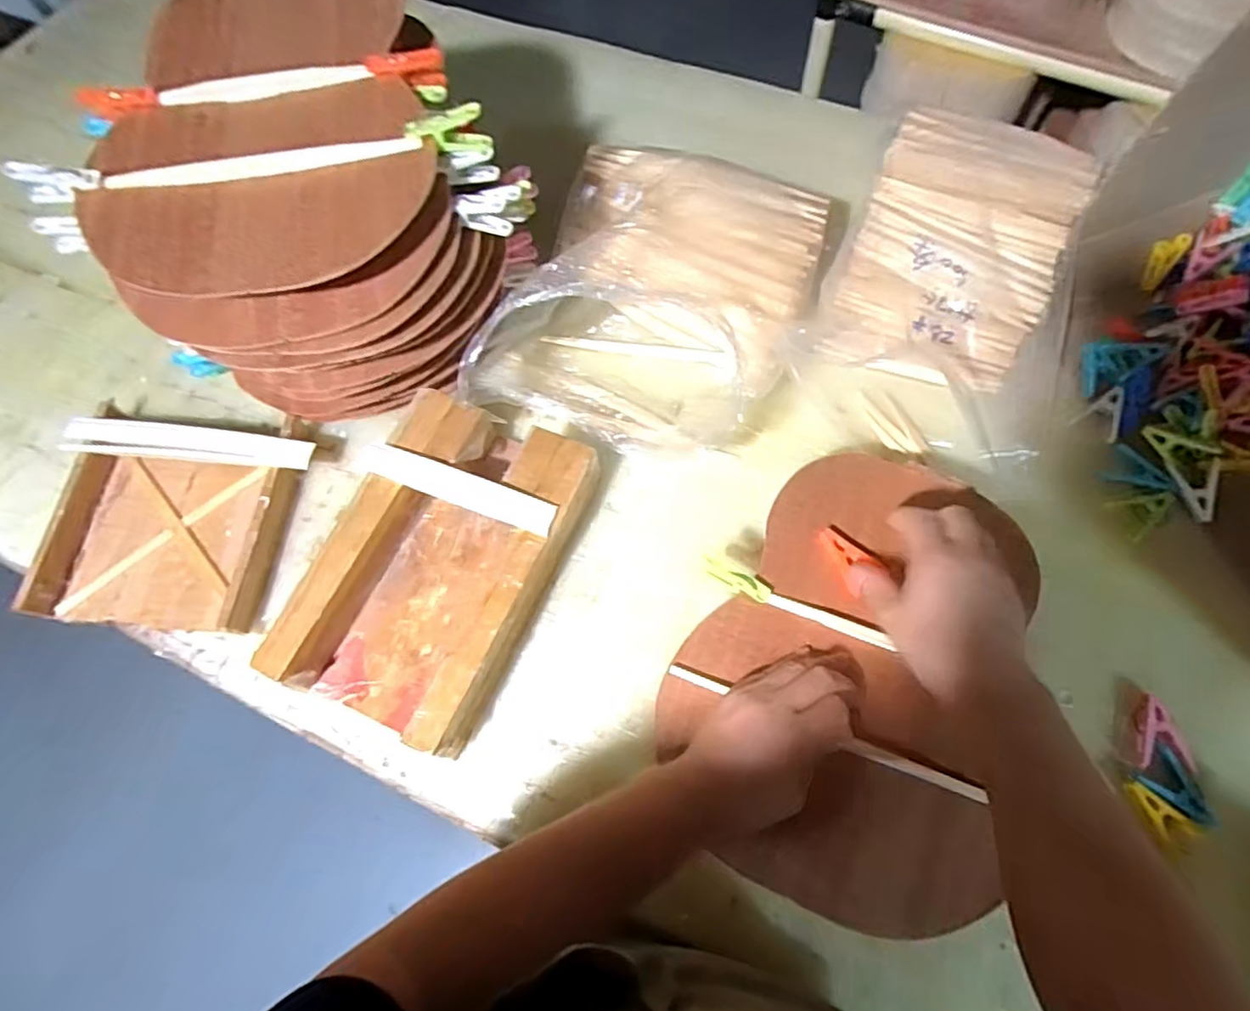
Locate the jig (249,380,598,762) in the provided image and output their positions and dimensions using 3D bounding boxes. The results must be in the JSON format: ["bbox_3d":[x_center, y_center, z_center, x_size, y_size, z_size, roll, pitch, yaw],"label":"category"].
[{"bbox_3d":[-0.155,0.047,0.547,0.172,0.067,0.260,21,70,11],"label":"jig"}]

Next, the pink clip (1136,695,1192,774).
[{"bbox_3d":[0.402,0.171,0.490,0.030,0.006,0.051,9,68,7],"label":"pink clip"}]

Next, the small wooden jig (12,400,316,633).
[{"bbox_3d":[-0.417,0.011,0.593,0.223,0.048,0.200,9,68,7],"label":"small wooden jig"}]

